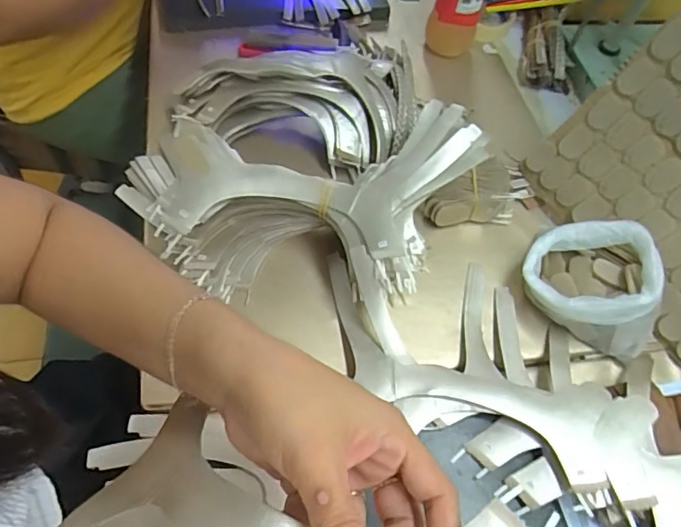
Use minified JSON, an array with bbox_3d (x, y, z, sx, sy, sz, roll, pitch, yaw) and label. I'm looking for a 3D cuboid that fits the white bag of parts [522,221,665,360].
[{"bbox_3d":[0.247,0.013,0.500,0.132,0.064,0.114,27,59,10],"label":"white bag of parts"}]

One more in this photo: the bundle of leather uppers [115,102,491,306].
[{"bbox_3d":[-0.030,-0.058,0.504,0.325,0.097,0.194,3,58,-4],"label":"bundle of leather uppers"}]

